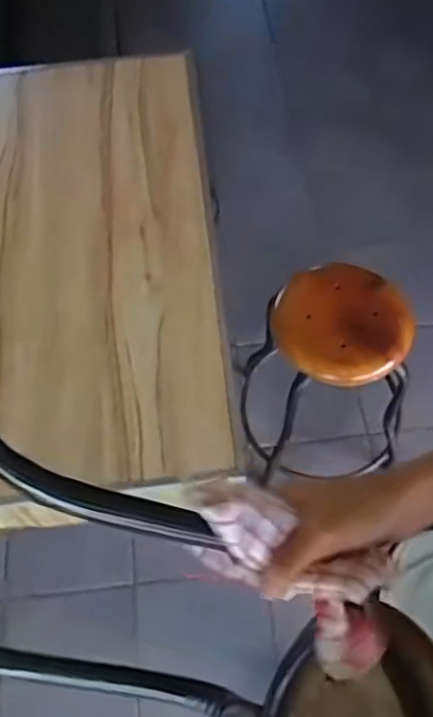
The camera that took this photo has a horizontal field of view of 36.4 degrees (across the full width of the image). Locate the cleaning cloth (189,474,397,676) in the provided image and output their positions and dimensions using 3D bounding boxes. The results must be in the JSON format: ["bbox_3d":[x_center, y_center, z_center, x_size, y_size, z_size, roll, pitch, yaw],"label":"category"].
[{"bbox_3d":[0.053,0.134,0.433,0.156,0.050,0.072,40,67,-4],"label":"cleaning cloth"}]

